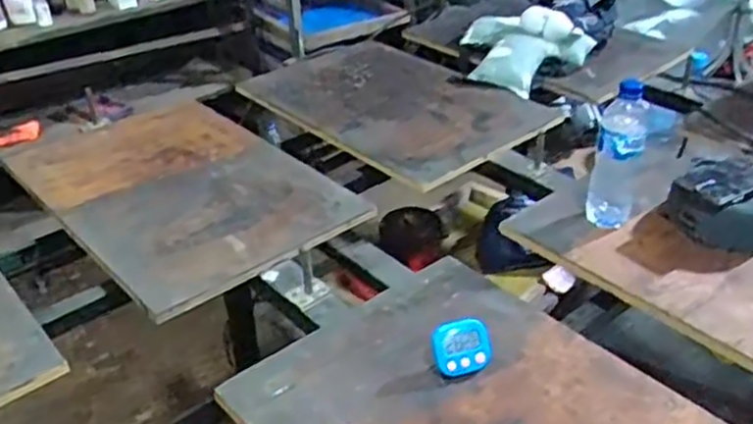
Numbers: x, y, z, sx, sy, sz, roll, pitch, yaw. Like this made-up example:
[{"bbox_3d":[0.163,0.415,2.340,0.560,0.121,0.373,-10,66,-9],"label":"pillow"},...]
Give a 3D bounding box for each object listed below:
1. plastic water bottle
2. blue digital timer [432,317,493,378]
[{"bbox_3d":[0.365,-0.078,1.093,0.080,0.211,0.061,13,35,19],"label":"plastic water bottle"},{"bbox_3d":[0.100,0.157,0.851,0.067,0.062,0.016,-17,-11,2],"label":"blue digital timer"}]

